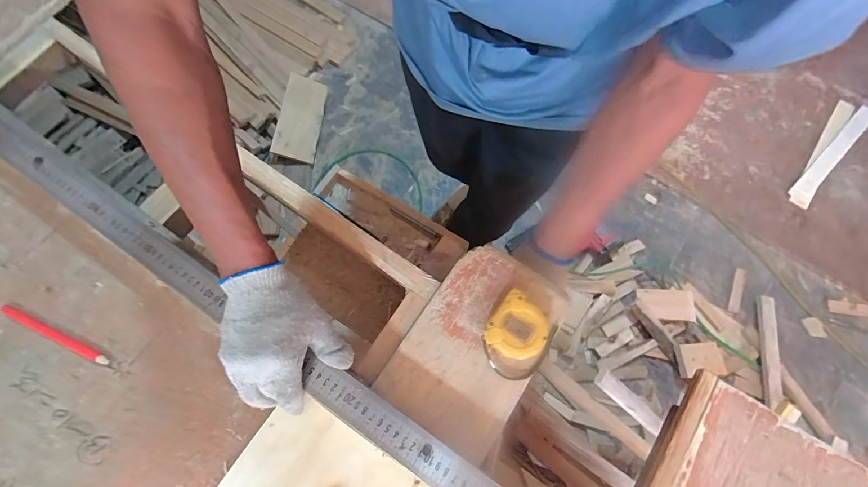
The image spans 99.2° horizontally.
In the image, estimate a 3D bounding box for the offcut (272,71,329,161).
[{"bbox_3d":[-0.460,-0.442,1.281,0.138,0.025,0.319,19,65,-38],"label":"offcut"}]

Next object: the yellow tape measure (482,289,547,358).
[{"bbox_3d":[0.094,0.098,0.424,0.060,0.033,0.072,36,76,11],"label":"yellow tape measure"}]

